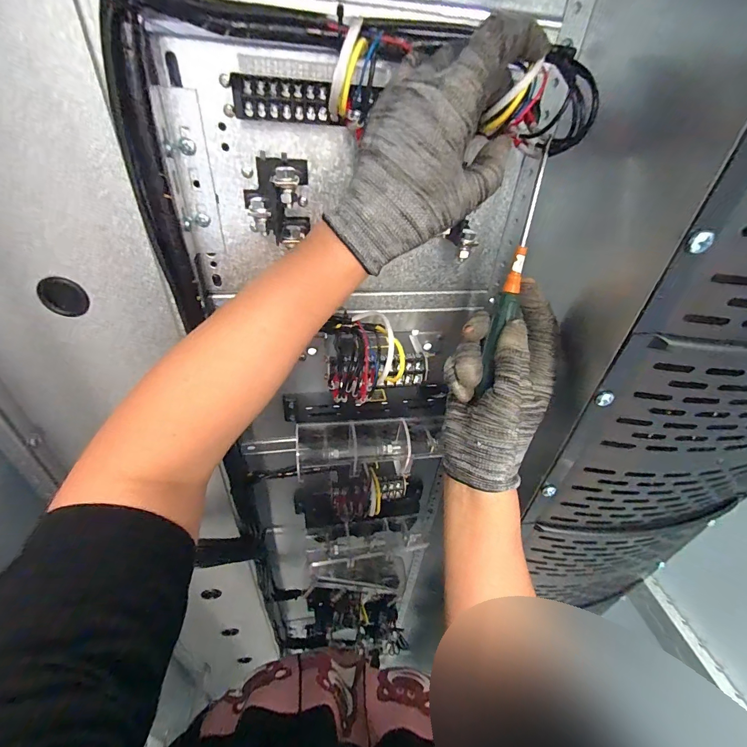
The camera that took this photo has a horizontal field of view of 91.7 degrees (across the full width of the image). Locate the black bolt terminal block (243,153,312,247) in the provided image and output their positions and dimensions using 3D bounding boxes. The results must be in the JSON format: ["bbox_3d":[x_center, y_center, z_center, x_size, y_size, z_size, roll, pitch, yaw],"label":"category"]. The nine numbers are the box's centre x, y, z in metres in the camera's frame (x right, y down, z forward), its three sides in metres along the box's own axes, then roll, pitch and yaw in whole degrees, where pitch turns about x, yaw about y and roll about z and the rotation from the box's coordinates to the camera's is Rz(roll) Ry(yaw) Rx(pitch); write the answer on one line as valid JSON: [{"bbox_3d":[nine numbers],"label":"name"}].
[{"bbox_3d":[-0.072,-0.130,0.277,0.048,0.058,0.042,-6,39,-16],"label":"black bolt terminal block"}]

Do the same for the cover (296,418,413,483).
[{"bbox_3d":[-0.023,0.072,0.381,0.113,0.034,0.049,-3,38,-12],"label":"cover"}]

